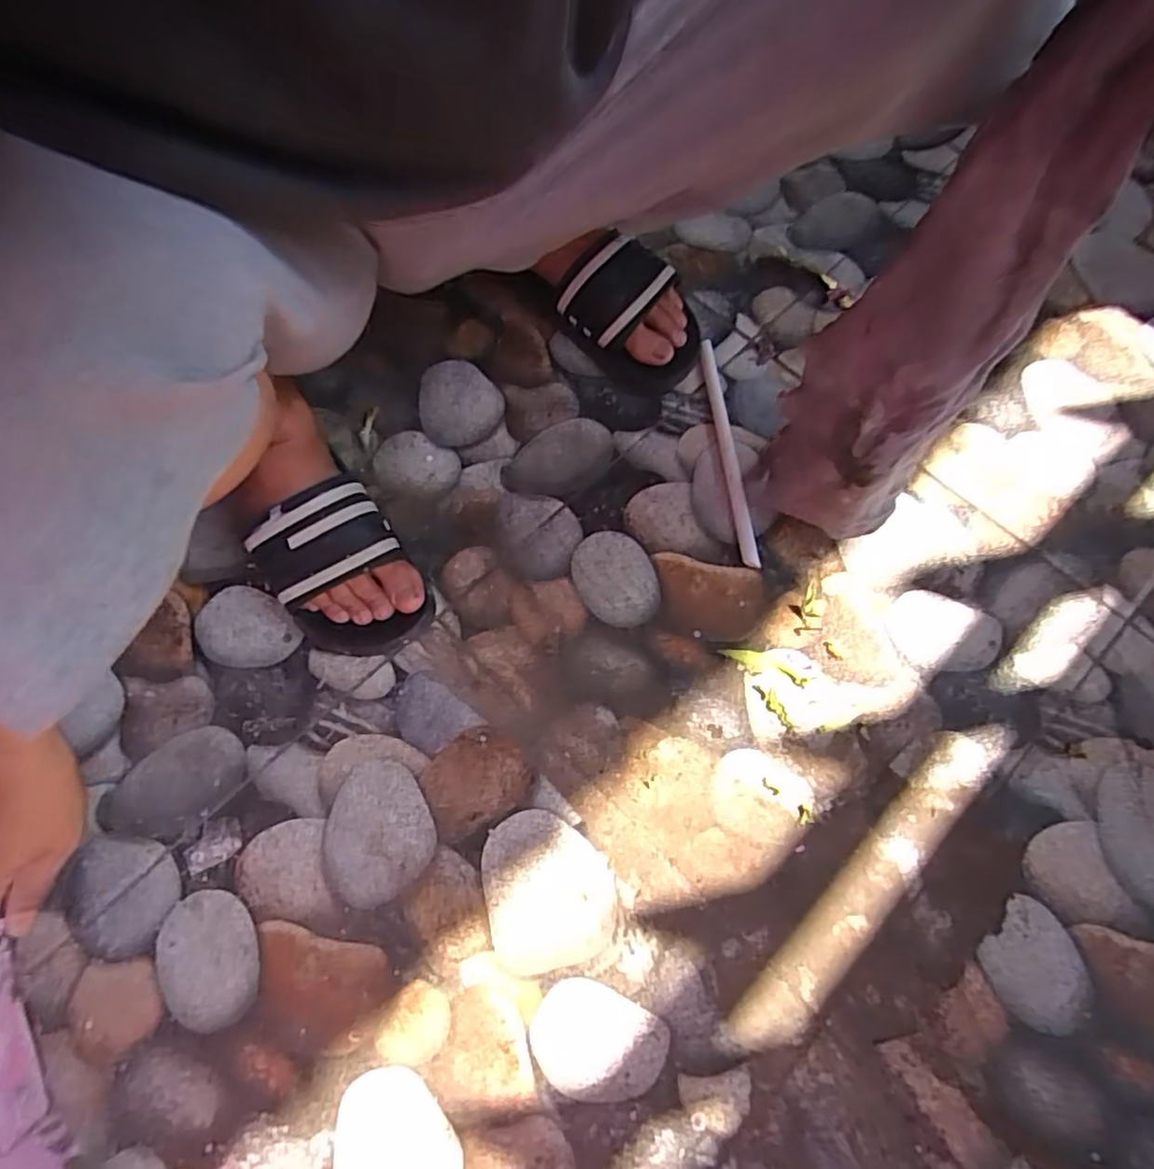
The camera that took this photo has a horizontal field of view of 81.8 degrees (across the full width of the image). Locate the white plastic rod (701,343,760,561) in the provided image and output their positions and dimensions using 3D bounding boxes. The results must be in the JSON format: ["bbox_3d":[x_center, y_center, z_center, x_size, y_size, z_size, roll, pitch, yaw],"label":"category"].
[{"bbox_3d":[0.131,-0.121,0.585,0.013,0.004,0.226,-14,68,20],"label":"white plastic rod"}]

